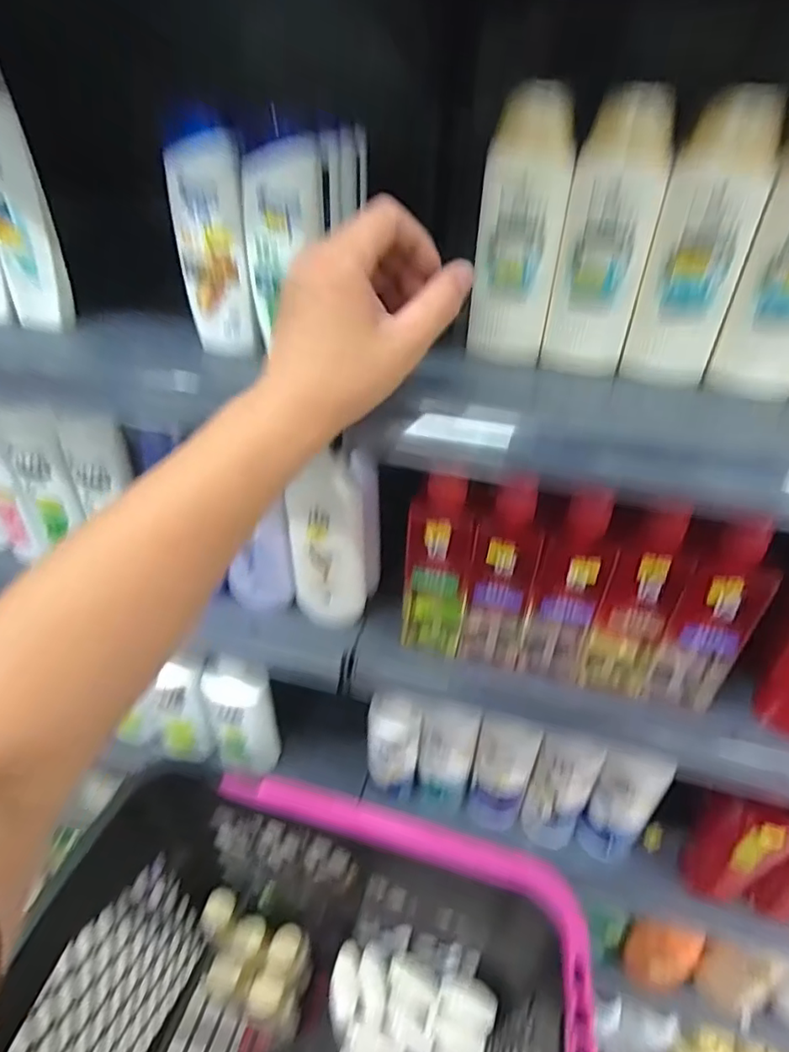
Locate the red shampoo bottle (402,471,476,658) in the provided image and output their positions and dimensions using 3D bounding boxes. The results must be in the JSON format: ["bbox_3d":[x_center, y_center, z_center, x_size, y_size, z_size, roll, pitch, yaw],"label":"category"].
[{"bbox_3d":[0.040,0.051,0.556,0.057,0.219,0.046,3,38,2],"label":"red shampoo bottle"}]

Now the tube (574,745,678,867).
[{"bbox_3d":[0.284,0.356,0.711,0.075,0.195,0.039,15,40,16],"label":"tube"}]

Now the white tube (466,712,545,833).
[{"bbox_3d":[0.139,0.330,0.739,0.072,0.195,0.051,13,39,14],"label":"white tube"}]

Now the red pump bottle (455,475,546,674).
[{"bbox_3d":[0.100,0.056,0.538,0.058,0.215,0.039,8,38,8],"label":"red pump bottle"}]

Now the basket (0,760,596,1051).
[{"bbox_3d":[-0.101,0.622,0.702,0.551,0.463,0.389,11,39,12],"label":"basket"}]

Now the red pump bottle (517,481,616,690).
[{"bbox_3d":[0.162,0.068,0.530,0.059,0.230,0.048,16,40,18],"label":"red pump bottle"}]

